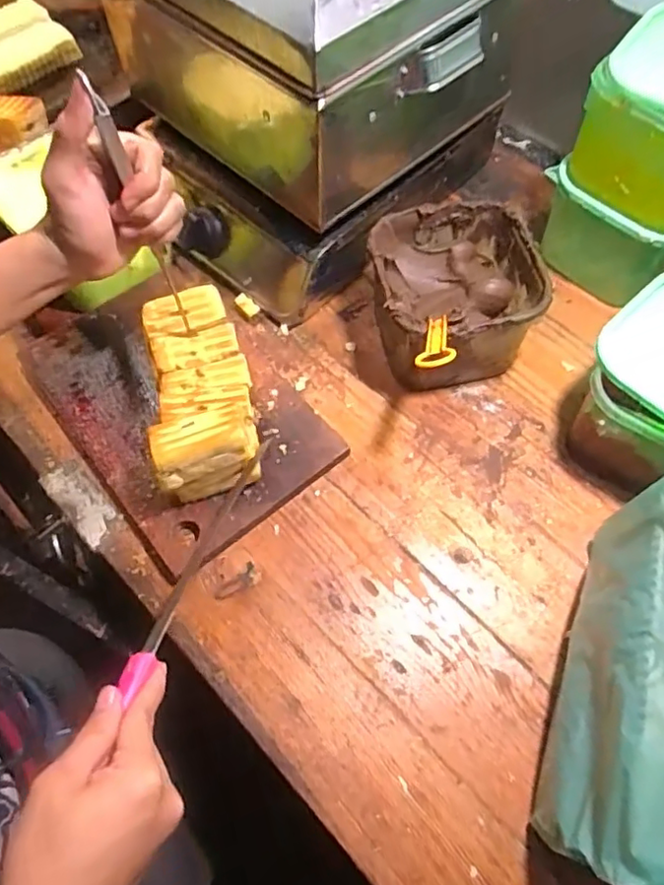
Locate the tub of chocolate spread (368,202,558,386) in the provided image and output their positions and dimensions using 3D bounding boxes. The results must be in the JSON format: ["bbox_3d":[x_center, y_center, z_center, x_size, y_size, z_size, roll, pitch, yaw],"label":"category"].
[{"bbox_3d":[0.114,-0.135,0.578,0.146,0.109,0.152,-7,62,-3],"label":"tub of chocolate spread"}]

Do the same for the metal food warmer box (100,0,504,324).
[{"bbox_3d":[-0.031,-0.393,0.573,0.349,0.371,0.336,-39,68,-18],"label":"metal food warmer box"}]

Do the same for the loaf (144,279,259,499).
[{"bbox_3d":[-0.114,-0.045,0.525,0.086,0.066,0.178,-10,64,-3],"label":"loaf"}]

